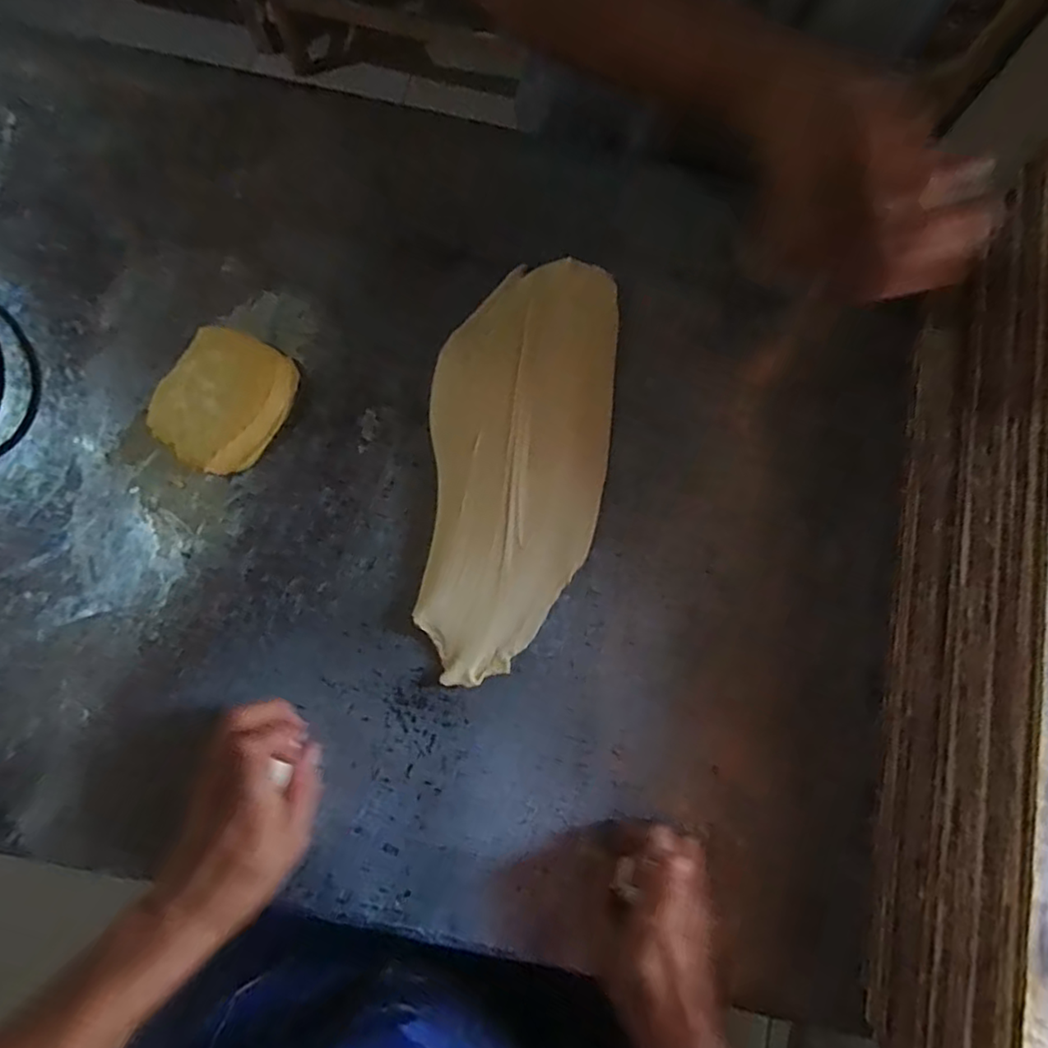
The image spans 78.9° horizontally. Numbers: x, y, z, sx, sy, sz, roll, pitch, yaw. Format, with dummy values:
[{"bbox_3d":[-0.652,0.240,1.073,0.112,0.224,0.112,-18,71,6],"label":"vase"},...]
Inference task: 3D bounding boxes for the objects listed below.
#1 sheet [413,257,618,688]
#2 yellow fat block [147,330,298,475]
[{"bbox_3d":[-0.003,-0.049,0.474,0.129,0.028,0.314,6,77,0],"label":"sheet"},{"bbox_3d":[-0.226,-0.092,0.478,0.090,0.027,0.102,27,78,5],"label":"yellow fat block"}]

